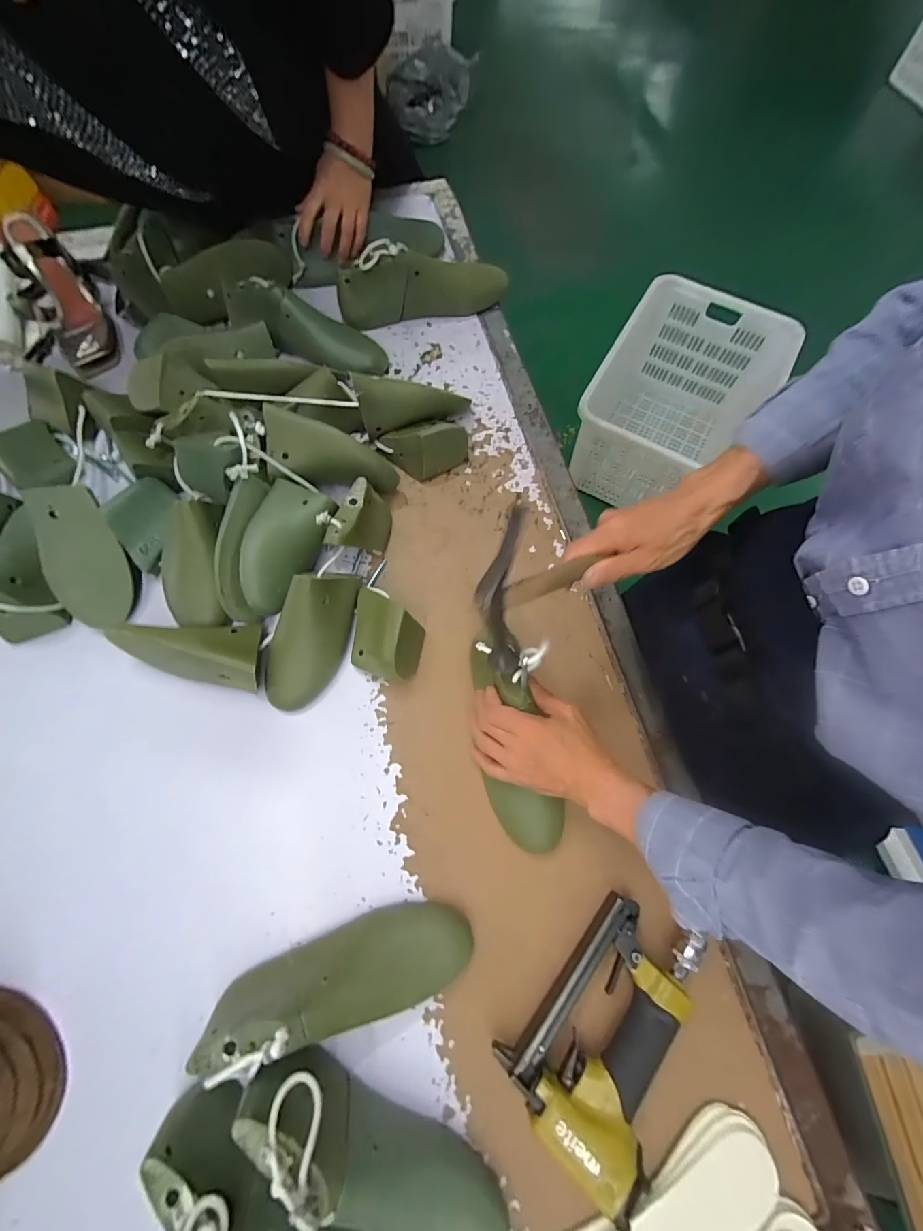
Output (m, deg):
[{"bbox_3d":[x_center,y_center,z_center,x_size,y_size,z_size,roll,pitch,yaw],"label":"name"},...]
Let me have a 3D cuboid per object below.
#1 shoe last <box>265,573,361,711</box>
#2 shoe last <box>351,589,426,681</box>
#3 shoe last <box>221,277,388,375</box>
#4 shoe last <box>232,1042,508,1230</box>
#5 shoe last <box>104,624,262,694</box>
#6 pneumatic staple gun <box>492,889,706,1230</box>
[{"bbox_3d":[-0.172,0.023,0.472,0.068,0.048,0.171,20,86,4],"label":"shoe last"},{"bbox_3d":[-0.088,0.026,0.492,0.088,0.056,0.085,17,72,3],"label":"shoe last"},{"bbox_3d":[-0.234,-0.430,0.637,0.251,0.081,0.073,20,72,-8],"label":"shoe last"},{"bbox_3d":[-0.068,0.450,0.344,0.246,0.089,0.071,36,73,-5],"label":"shoe last"},{"bbox_3d":[-0.297,0.032,0.468,0.161,0.073,0.074,10,72,1],"label":"shoe last"},{"bbox_3d":[0.146,0.380,0.389,0.197,0.048,0.135,-43,78,-14],"label":"pneumatic staple gun"}]

